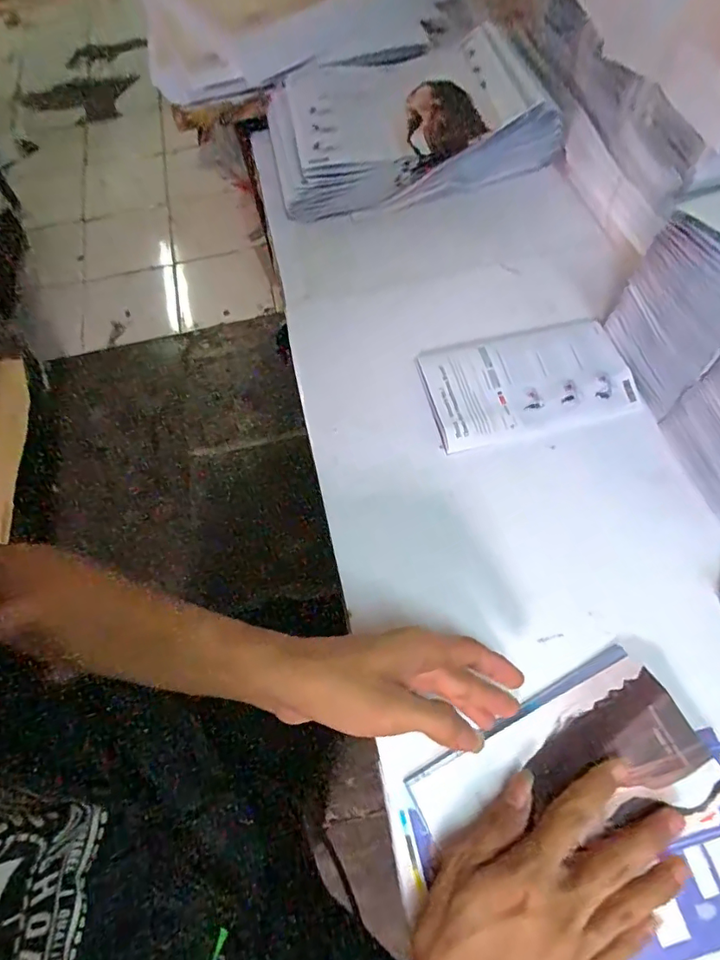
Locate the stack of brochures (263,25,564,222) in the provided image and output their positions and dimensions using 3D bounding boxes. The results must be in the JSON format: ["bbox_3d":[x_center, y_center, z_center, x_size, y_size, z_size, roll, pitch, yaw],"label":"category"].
[{"bbox_3d":[0.050,-0.408,0.579,0.304,0.080,0.200,-11,64,-2],"label":"stack of brochures"}]

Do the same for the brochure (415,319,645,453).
[{"bbox_3d":[0.149,-0.091,0.452,0.179,0.013,0.110,-12,64,-6],"label":"brochure"}]

